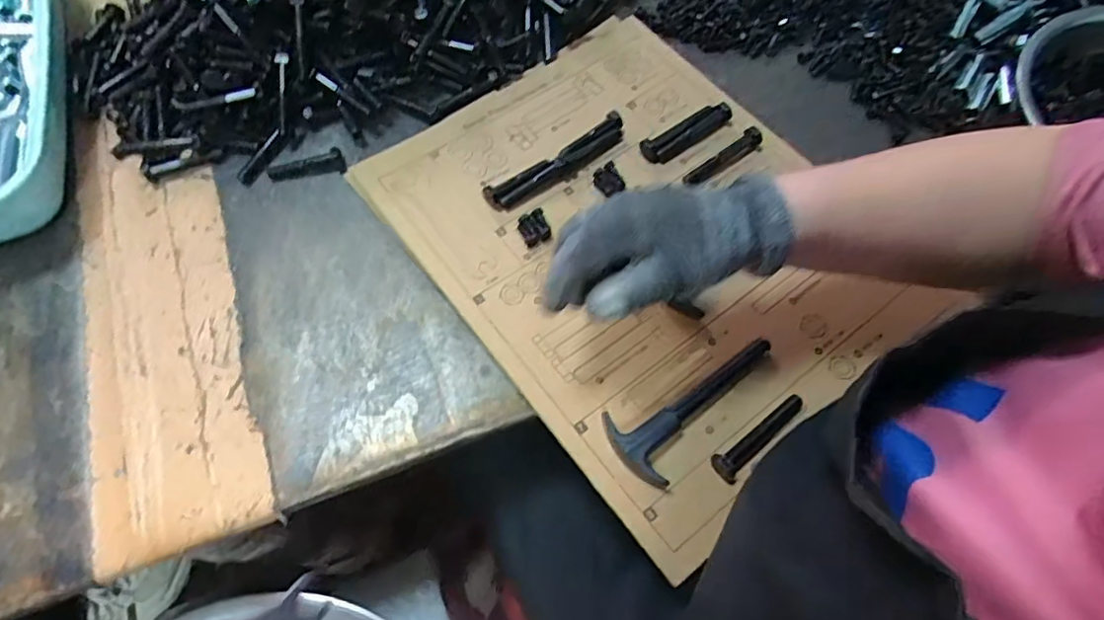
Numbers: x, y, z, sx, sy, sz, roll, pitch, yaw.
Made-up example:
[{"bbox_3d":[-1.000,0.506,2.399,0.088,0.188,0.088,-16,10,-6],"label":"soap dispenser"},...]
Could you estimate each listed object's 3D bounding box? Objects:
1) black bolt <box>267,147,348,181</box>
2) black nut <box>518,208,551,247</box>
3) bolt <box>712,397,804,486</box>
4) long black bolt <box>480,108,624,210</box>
[{"bbox_3d":[-0.198,-0.117,0.467,0.058,0.011,0.017,-9,66,-5],"label":"black bolt"},{"bbox_3d":[-0.014,-0.062,0.438,0.022,0.007,0.028,-21,68,-11],"label":"black nut"},{"bbox_3d":[0.133,0.079,0.371,0.077,0.015,0.018,-38,72,-16],"label":"bolt"},{"bbox_3d":[0.006,-0.116,0.462,0.131,0.015,0.023,-34,71,-15],"label":"long black bolt"}]

